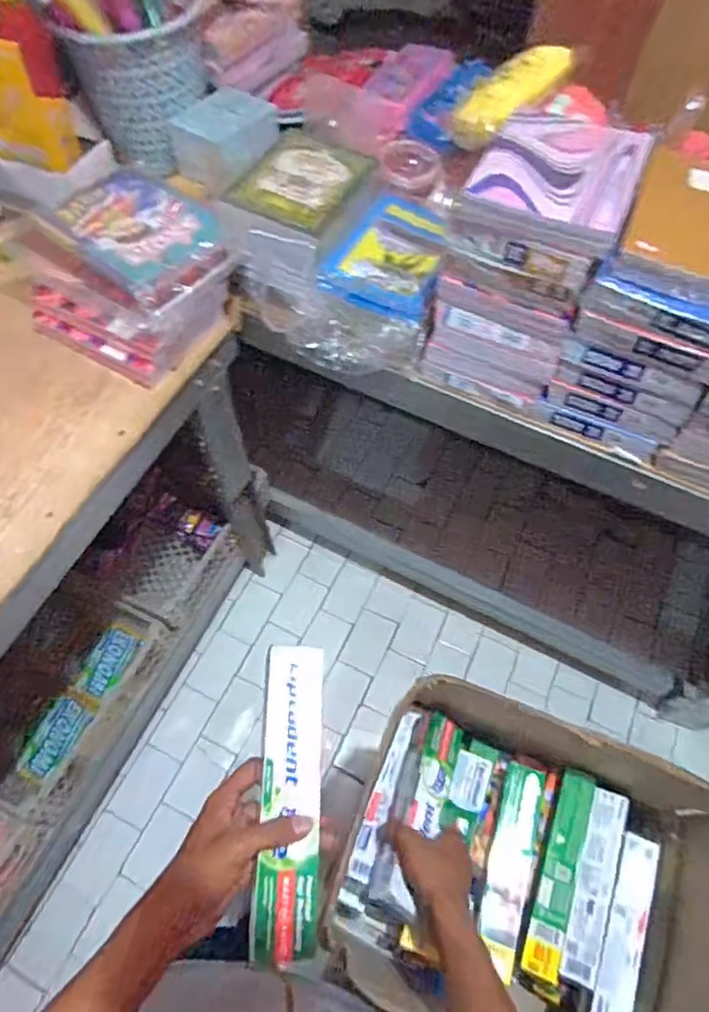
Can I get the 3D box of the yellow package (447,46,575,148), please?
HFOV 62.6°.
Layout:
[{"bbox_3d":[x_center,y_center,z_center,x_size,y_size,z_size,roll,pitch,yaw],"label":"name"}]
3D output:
[{"bbox_3d":[0.218,-0.570,0.804,0.202,0.033,0.064,-41,69,-7],"label":"yellow package"}]

